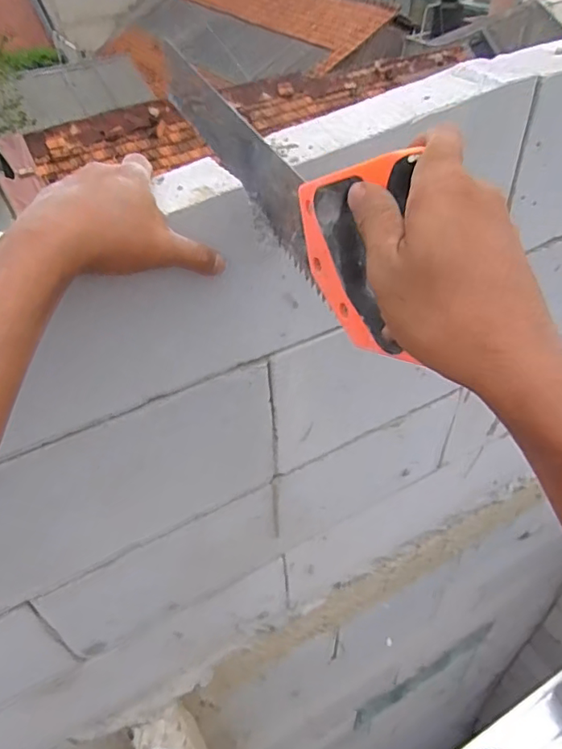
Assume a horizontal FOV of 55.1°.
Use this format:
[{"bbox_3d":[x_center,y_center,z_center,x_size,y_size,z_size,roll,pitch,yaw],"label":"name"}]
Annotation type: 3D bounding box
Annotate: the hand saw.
[{"bbox_3d":[-0.036,-0.213,0.474,0.019,0.118,0.535,-17,46,-14],"label":"hand saw"}]

